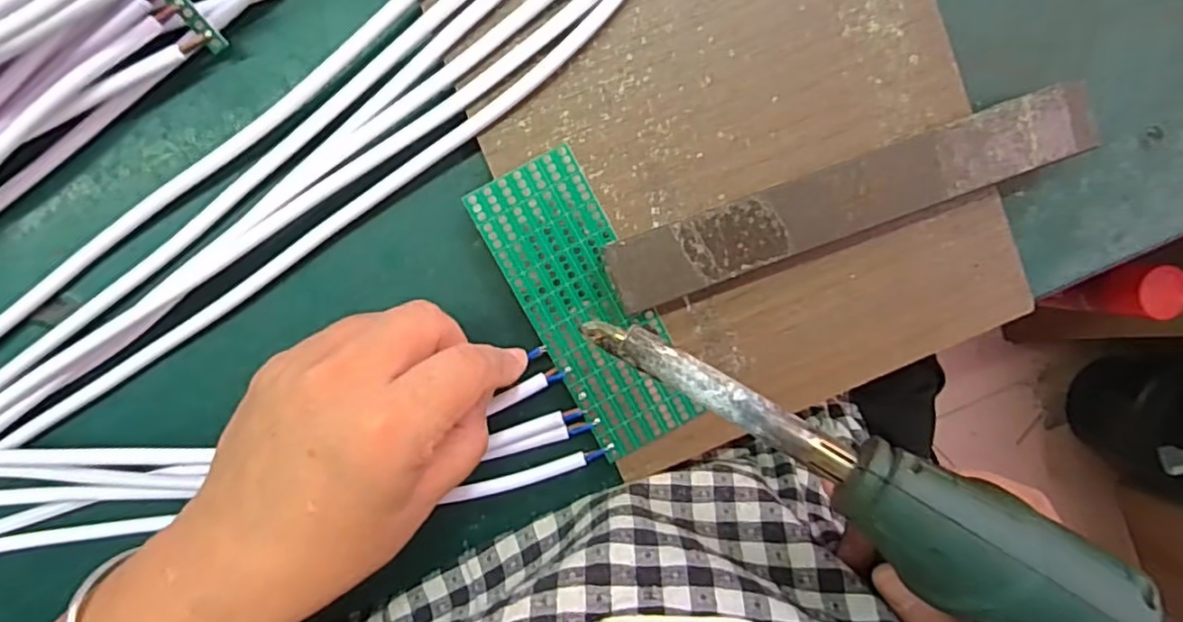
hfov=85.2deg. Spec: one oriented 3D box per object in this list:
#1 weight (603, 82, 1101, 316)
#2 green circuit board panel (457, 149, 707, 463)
[{"bbox_3d":[0.107,-0.047,0.271,0.205,0.018,0.031,-20,97,-2],"label":"weight"},{"bbox_3d":[-0.002,-0.001,0.275,0.048,0.004,0.128,-28,97,-1],"label":"green circuit board panel"}]

